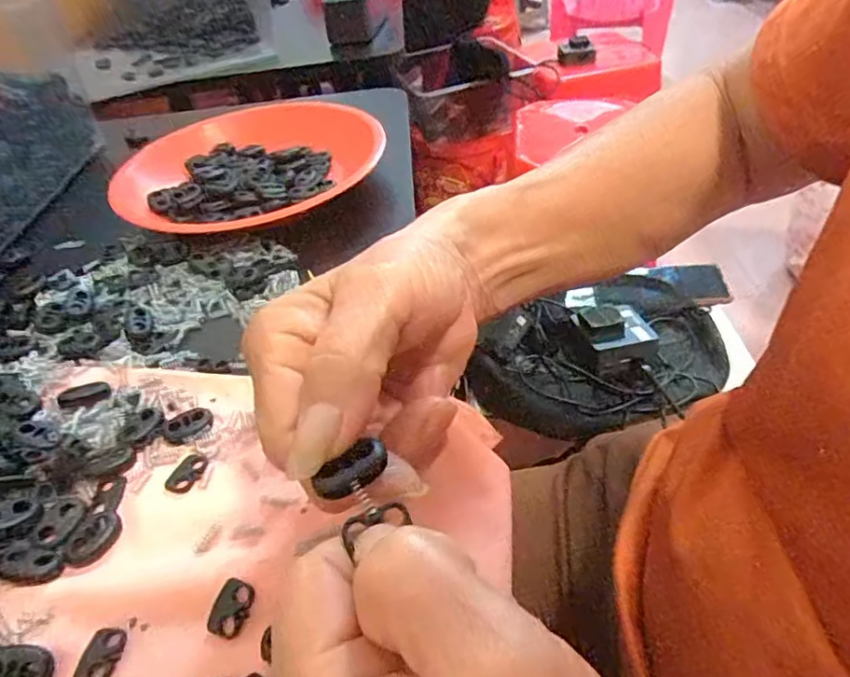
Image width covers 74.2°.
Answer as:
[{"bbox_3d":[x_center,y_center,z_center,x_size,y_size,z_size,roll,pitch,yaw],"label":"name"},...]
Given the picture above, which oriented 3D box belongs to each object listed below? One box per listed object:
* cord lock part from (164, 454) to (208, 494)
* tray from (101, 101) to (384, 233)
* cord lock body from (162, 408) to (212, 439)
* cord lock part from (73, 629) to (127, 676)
[{"bbox_3d":[-0.102,0.056,0.238,0.012,0.004,0.019,13,46,21],"label":"cord lock part"},{"bbox_3d":[-0.126,-0.123,0.414,0.188,0.026,0.185,-10,43,-3],"label":"tray"},{"bbox_3d":[-0.108,0.039,0.256,0.021,0.004,0.013,-20,44,-14],"label":"cord lock body"},{"bbox_3d":[-0.108,0.104,0.185,0.014,0.004,0.017,-7,43,0],"label":"cord lock part"}]

